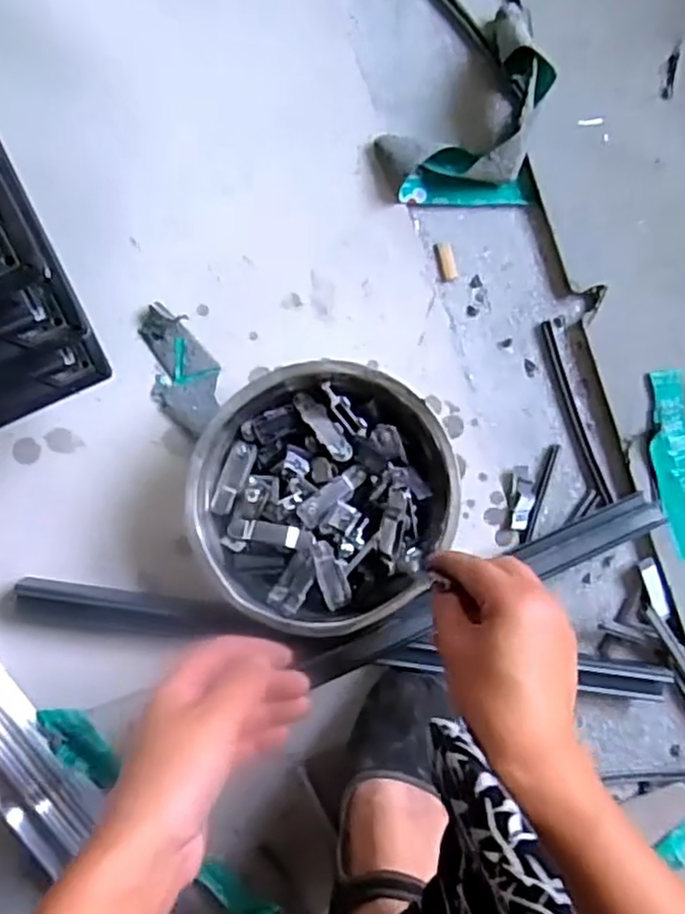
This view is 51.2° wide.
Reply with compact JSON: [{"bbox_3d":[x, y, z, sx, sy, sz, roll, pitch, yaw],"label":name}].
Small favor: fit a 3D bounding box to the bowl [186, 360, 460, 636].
[{"bbox_3d":[-0.013,0.026,0.506,0.174,0.065,0.175,0,91,-6],"label":"bowl"}]

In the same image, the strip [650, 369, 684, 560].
[{"bbox_3d":[0.263,0.005,0.560,0.040,0.006,0.142,-15,93,-5],"label":"strip"}]

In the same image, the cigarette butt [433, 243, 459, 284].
[{"bbox_3d":[0.080,-0.150,0.550,0.015,0.004,0.029,-15,93,-6],"label":"cigarette butt"}]

